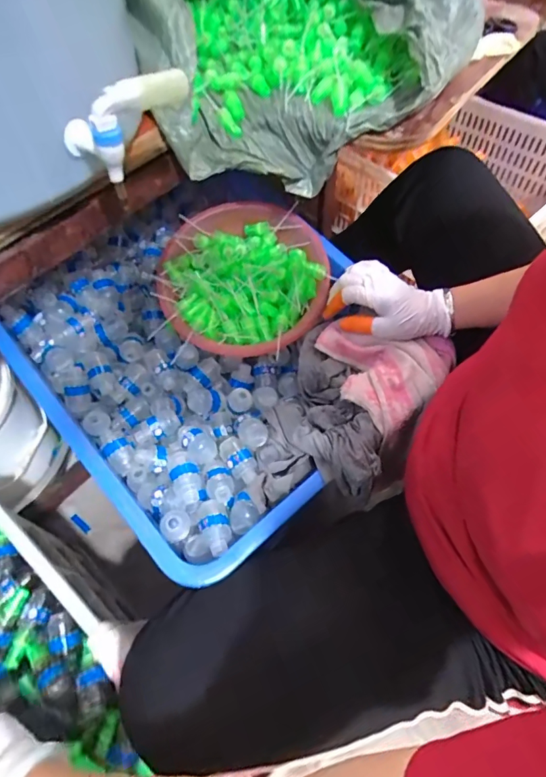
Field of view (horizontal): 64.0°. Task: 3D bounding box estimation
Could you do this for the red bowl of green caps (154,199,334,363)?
[{"bbox_3d":[-0.038,-0.153,0.610,0.219,0.084,0.222,0,57,1],"label":"red bowl of green caps"}]

